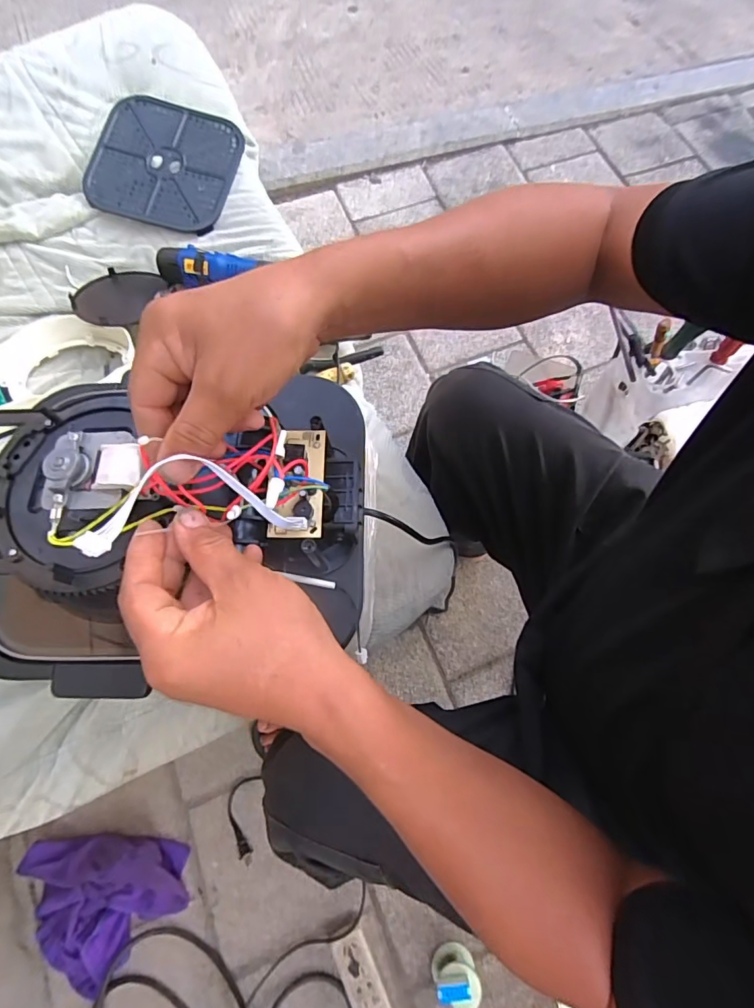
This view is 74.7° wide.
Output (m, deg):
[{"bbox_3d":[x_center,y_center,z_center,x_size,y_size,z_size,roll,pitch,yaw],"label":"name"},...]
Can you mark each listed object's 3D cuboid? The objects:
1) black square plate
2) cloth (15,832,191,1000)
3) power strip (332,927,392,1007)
[{"bbox_3d":[-0.336,-0.543,0.785,0.207,0.013,0.212,14,85,-4],"label":"black square plate"},{"bbox_3d":[-0.424,0.629,0.765,0.243,0.053,0.208,-3,70,0],"label":"cloth"},{"bbox_3d":[-0.021,0.725,0.749,0.054,0.023,0.128,-25,71,-8],"label":"power strip"}]

